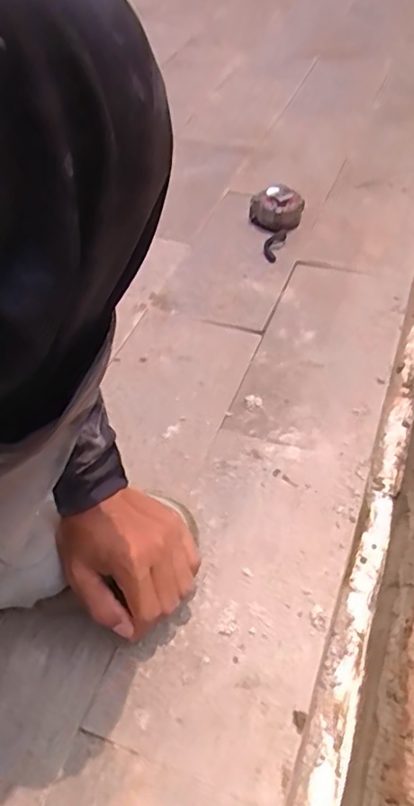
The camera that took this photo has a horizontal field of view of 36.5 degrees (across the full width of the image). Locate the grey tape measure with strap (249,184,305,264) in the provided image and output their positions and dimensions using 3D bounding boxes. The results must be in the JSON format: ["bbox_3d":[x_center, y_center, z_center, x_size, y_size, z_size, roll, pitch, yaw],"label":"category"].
[{"bbox_3d":[0.095,-0.249,0.862,0.073,0.046,0.120,0,46,8],"label":"grey tape measure with strap"}]

